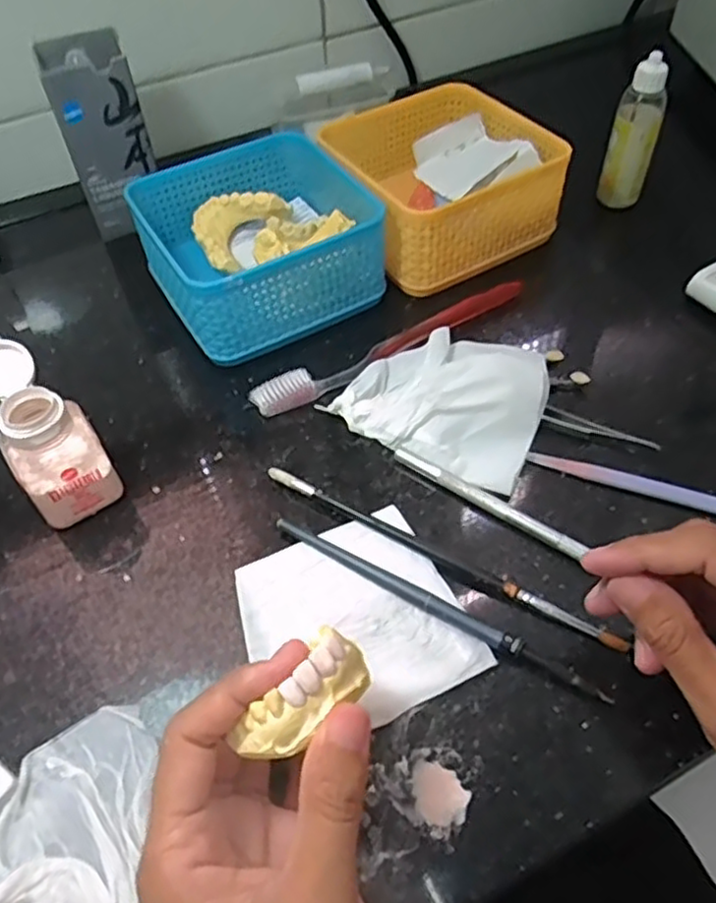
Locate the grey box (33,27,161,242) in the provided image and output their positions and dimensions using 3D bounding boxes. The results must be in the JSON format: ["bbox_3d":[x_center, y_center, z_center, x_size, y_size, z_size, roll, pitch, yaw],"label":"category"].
[{"bbox_3d":[-0.177,-0.220,0.492,0.056,0.125,0.052,-17,52,-10],"label":"grey box"}]

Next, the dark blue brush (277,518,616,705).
[{"bbox_3d":[0.034,0.069,0.316,0.165,0.007,0.010,26,57,23],"label":"dark blue brush"}]

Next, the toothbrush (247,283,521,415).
[{"bbox_3d":[0.023,-0.065,0.424,0.188,0.011,0.023,-25,53,-16],"label":"toothbrush"}]

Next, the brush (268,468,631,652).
[{"bbox_3d":[0.037,0.047,0.332,0.185,0.010,0.008,23,56,21],"label":"brush"}]

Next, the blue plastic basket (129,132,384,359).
[{"bbox_3d":[-0.064,-0.137,0.454,0.128,0.068,0.134,-26,54,-17],"label":"blue plastic basket"}]

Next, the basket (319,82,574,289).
[{"bbox_3d":[0.056,-0.185,0.482,0.133,0.071,0.130,-25,53,-16],"label":"basket"}]

